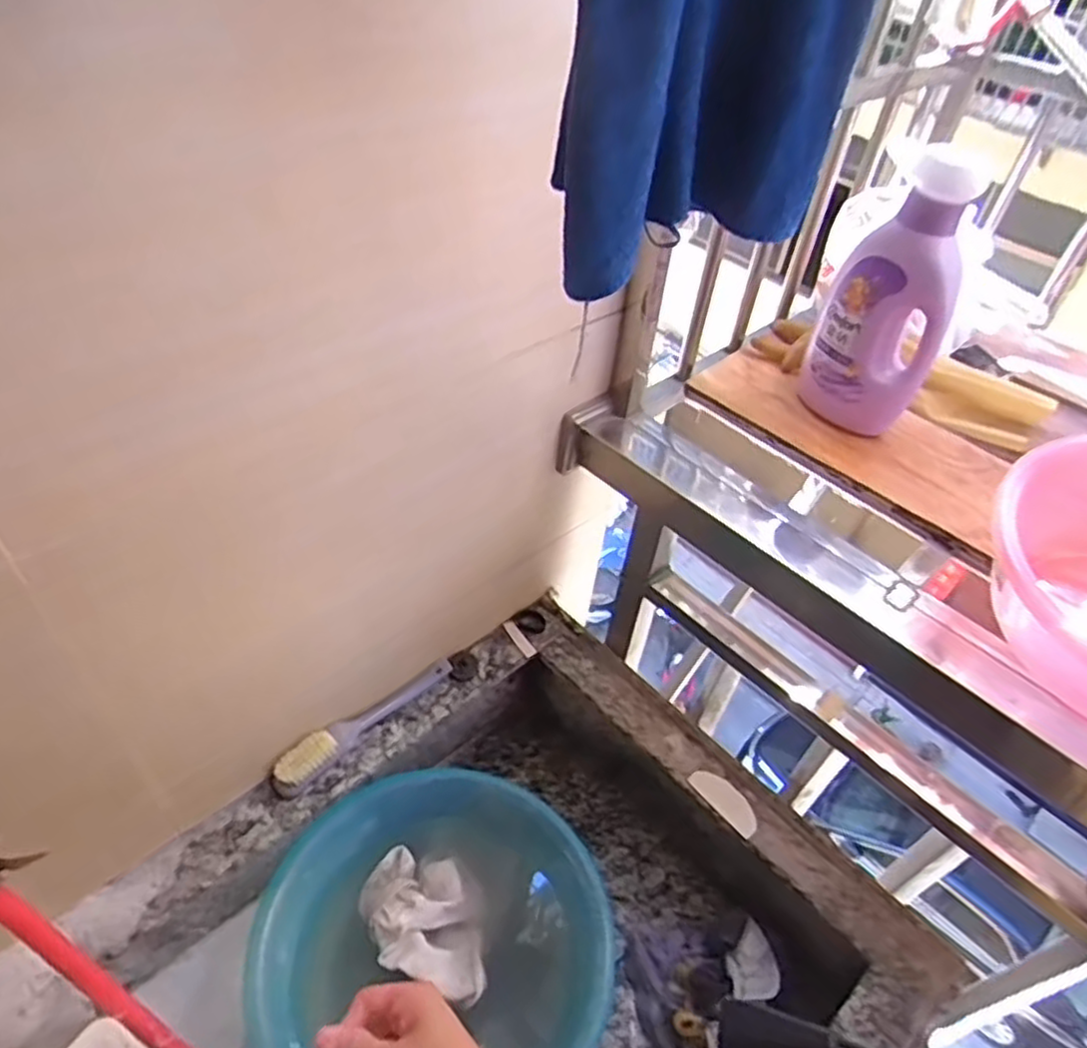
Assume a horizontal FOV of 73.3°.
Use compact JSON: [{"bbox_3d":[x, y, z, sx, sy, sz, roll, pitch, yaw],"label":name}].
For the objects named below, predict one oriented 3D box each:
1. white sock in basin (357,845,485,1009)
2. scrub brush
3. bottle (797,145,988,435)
[{"bbox_3d":[-0.125,0.430,0.798,0.158,0.035,0.111,19,46,12],"label":"white sock in basin"},{"bbox_3d":[-0.199,0.214,0.820,0.038,0.051,0.228,34,50,24],"label":"scrub brush"},{"bbox_3d":[0.345,-0.221,0.727,0.124,0.285,0.095,23,47,16],"label":"bottle"}]

